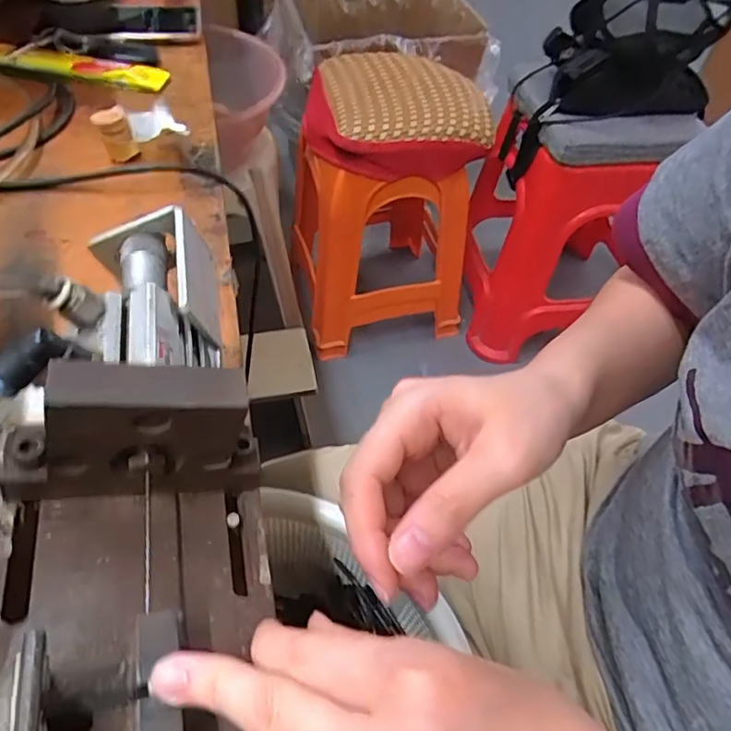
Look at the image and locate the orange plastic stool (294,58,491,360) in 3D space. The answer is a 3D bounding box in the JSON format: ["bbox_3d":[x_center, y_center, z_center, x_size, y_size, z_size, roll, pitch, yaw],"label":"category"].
[{"bbox_3d":[0.033,-0.337,1.195,0.327,0.484,0.330,-9,53,-10],"label":"orange plastic stool"}]

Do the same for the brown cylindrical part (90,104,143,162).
[{"bbox_3d":[-0.200,-0.184,0.457,0.024,0.032,0.024,-27,58,-22],"label":"brown cylindrical part"}]

